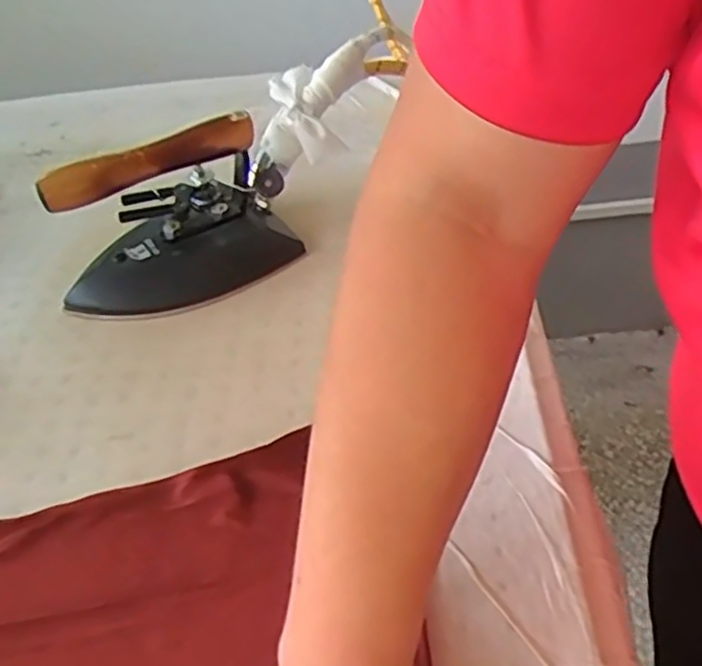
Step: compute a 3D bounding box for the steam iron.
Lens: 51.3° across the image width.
[{"bbox_3d":[-0.144,-0.100,0.586,0.186,0.121,0.097,-21,45,-13],"label":"steam iron"}]

